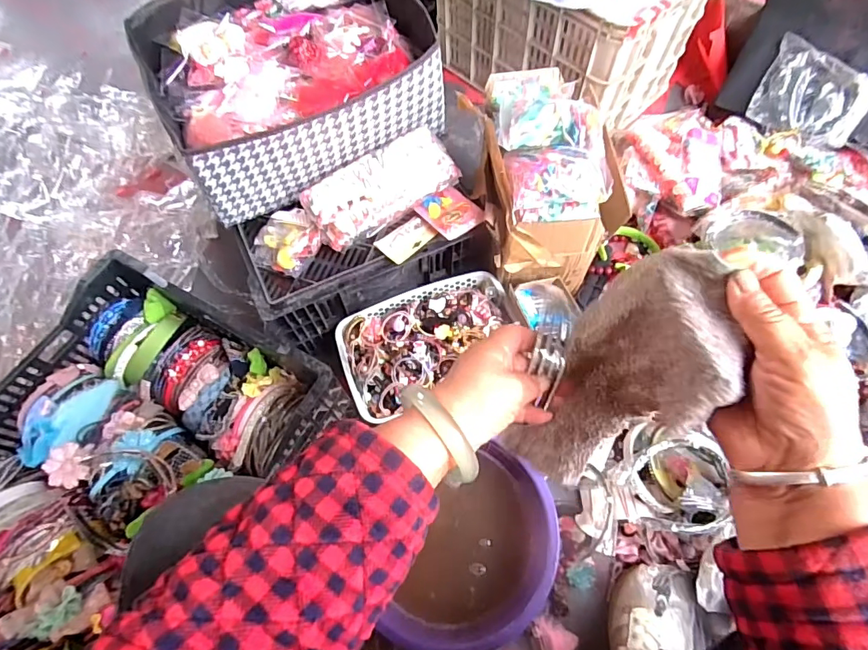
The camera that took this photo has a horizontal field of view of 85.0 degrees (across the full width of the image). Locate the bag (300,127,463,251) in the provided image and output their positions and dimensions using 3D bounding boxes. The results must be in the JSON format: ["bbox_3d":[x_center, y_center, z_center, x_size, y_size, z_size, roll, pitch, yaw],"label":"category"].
[{"bbox_3d":[-0.081,-0.213,0.732,0.239,0.067,0.102,-30,68,-12],"label":"bag"}]

